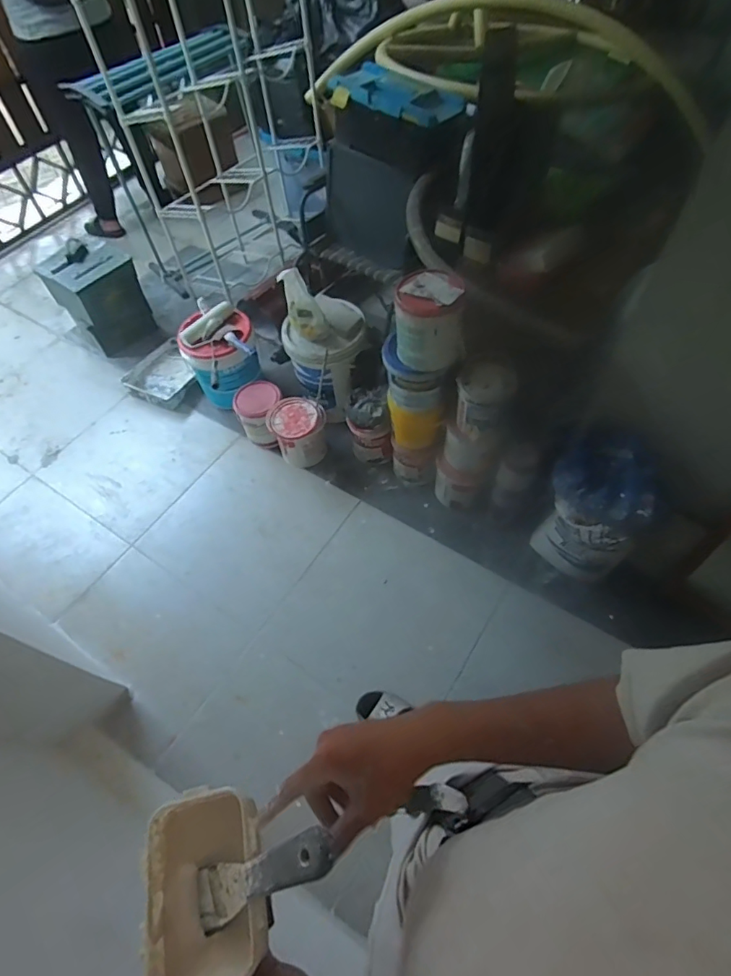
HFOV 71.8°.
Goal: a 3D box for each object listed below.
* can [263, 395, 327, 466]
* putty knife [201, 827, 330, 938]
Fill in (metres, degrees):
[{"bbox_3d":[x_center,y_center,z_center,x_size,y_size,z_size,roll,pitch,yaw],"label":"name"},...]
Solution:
[{"bbox_3d":[-0.252,-0.207,1.948,0.202,0.223,0.190,-2,56,3],"label":"can"},{"bbox_3d":[-0.089,0.323,0.419,0.162,0.013,0.044,-40,54,24],"label":"putty knife"}]

